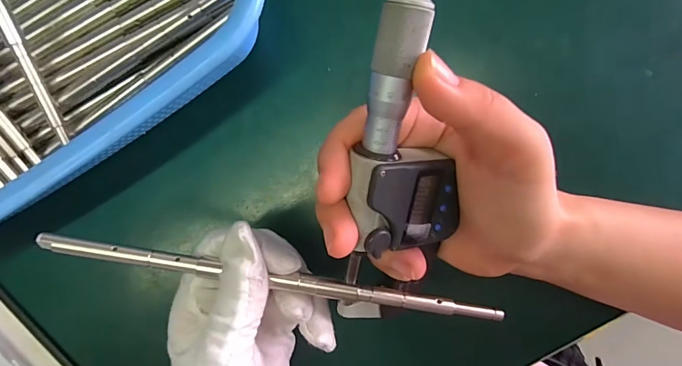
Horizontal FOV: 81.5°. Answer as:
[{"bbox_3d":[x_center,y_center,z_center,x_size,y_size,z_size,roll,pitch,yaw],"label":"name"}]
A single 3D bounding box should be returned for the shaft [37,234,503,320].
[{"bbox_3d":[-0.031,0.045,0.183,0.211,0.006,0.006,10,92,-2],"label":"shaft"}]

